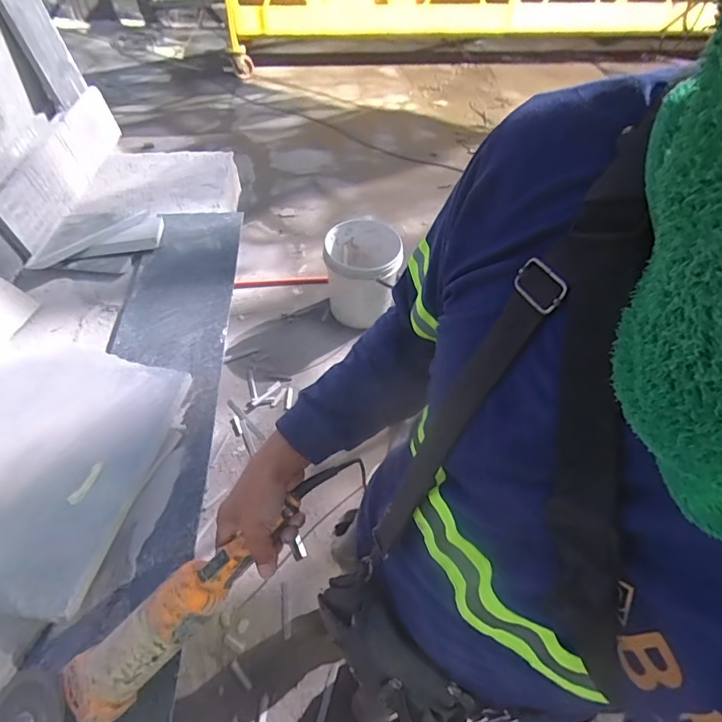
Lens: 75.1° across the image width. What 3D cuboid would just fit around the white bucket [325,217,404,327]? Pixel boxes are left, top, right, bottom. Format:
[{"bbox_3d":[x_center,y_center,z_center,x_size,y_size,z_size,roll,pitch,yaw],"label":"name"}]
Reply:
[{"bbox_3d":[0.003,-0.356,1.869,0.288,0.297,0.342,4,51,1],"label":"white bucket"}]

